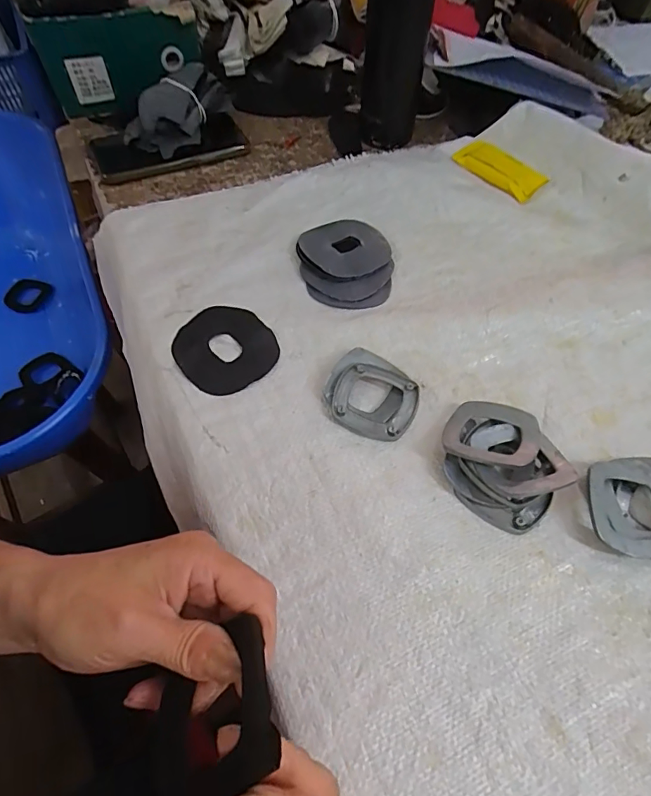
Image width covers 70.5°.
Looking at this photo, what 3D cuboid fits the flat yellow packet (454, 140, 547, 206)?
[{"bbox_3d":[0.191,-0.255,0.509,0.054,0.013,0.099,-38,67,-22],"label":"flat yellow packet"}]

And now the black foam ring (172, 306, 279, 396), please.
[{"bbox_3d":[-0.081,-0.040,0.372,0.076,0.006,0.079,1,58,-1],"label":"black foam ring"}]

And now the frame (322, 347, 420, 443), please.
[{"bbox_3d":[0.036,-0.003,0.352,0.069,0.012,0.066,26,61,13],"label":"frame"}]

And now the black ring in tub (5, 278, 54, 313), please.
[{"bbox_3d":[-0.464,-0.160,0.722,0.068,0.022,0.057,-36,66,-21],"label":"black ring in tub"}]

